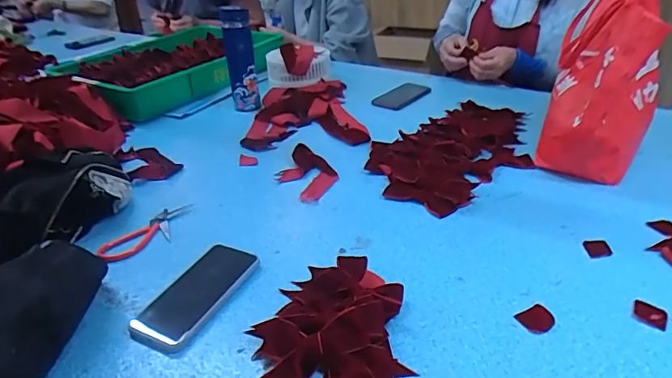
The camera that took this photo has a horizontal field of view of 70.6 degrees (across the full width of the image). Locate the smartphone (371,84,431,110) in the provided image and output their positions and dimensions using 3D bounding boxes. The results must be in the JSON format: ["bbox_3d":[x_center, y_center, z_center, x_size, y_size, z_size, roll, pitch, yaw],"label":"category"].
[{"bbox_3d":[0.161,-0.229,1.157,0.085,0.011,0.142,22,40,37],"label":"smartphone"}]

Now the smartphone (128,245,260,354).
[{"bbox_3d":[-0.175,0.126,0.584,0.081,0.011,0.159,12,35,25],"label":"smartphone"}]

